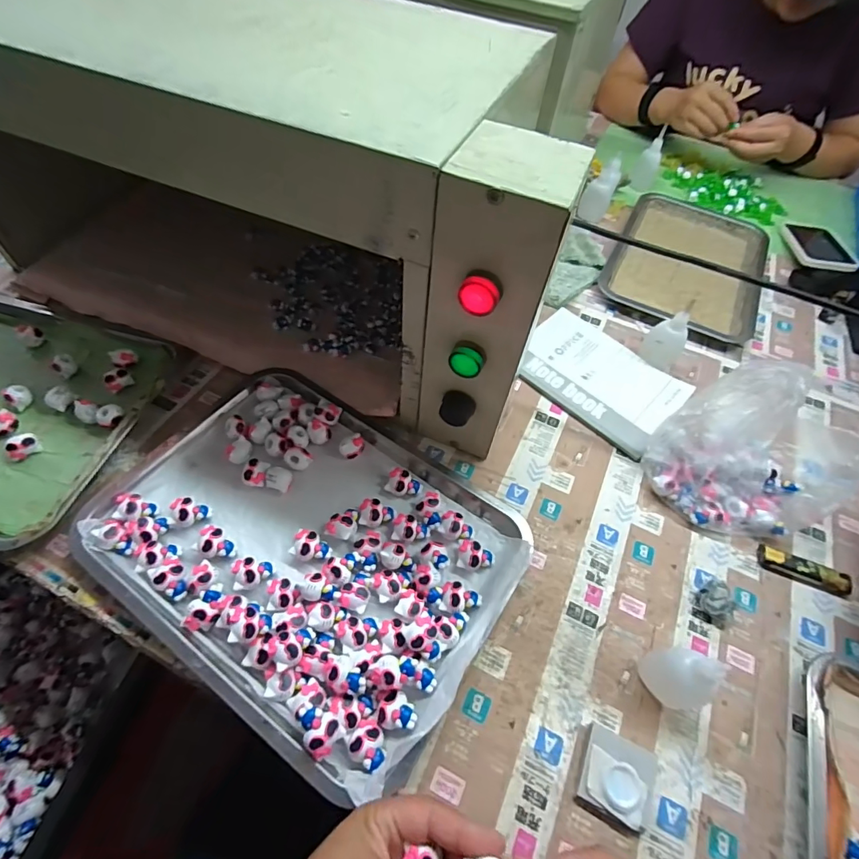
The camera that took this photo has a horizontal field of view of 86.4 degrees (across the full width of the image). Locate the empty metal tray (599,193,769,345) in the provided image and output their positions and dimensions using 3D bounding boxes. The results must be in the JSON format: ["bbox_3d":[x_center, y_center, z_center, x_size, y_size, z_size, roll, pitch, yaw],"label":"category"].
[{"bbox_3d":[0.400,-0.263,0.708,0.209,0.029,0.305,25,59,12],"label":"empty metal tray"}]

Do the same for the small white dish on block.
[{"bbox_3d":[0.139,0.258,0.339,0.049,0.015,0.054,25,59,12],"label":"small white dish on block"}]

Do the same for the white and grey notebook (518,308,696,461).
[{"bbox_3d":[0.208,-0.069,0.565,0.189,0.011,0.143,39,62,19],"label":"white and grey notebook"}]

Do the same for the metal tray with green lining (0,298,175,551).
[{"bbox_3d":[-0.461,-0.028,0.479,0.324,0.031,0.259,16,57,6],"label":"metal tray with green lining"}]

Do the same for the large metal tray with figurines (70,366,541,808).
[{"bbox_3d":[-0.107,0.096,0.417,0.352,0.038,0.267,31,60,16],"label":"large metal tray with figurines"}]

